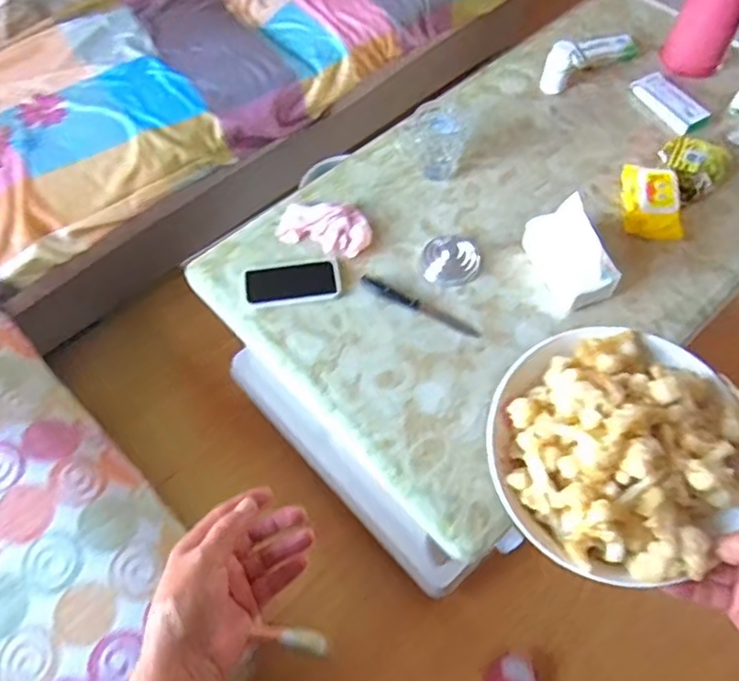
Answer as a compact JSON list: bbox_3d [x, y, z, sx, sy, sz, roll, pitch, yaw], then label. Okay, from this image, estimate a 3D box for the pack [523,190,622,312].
[{"bbox_3d":[0.332,-0.146,1.005,0.084,0.101,0.165,-16,65,-10],"label":"pack"}]

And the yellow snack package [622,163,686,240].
[{"bbox_3d":[0.501,-0.252,1.098,0.089,0.056,0.153,4,63,0],"label":"yellow snack package"}]

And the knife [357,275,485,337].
[{"bbox_3d":[0.083,-0.057,1.025,0.215,0.016,0.022,25,64,15],"label":"knife"}]

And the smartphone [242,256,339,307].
[{"bbox_3d":[-0.129,-0.098,1.035,0.157,0.015,0.074,-8,60,-3],"label":"smartphone"}]

